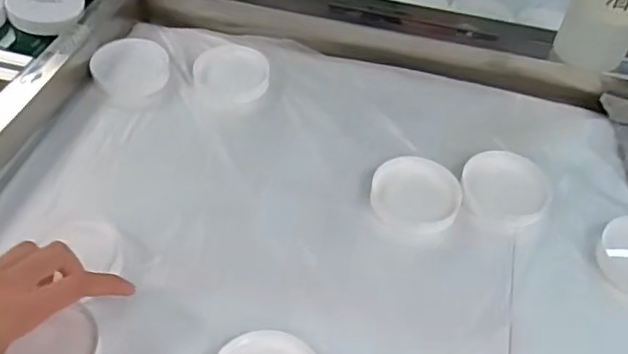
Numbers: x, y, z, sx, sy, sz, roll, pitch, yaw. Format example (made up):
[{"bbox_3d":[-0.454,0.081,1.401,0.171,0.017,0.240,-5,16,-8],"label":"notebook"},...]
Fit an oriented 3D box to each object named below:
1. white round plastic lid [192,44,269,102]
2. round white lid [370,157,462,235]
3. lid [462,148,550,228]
[{"bbox_3d":[-0.086,-0.108,0.651,0.075,0.014,0.086,0,47,-5],"label":"white round plastic lid"},{"bbox_3d":[0.089,0.016,0.542,0.075,0.018,0.070,2,47,-3],"label":"round white lid"},{"bbox_3d":[0.172,0.010,0.555,0.074,0.012,0.082,10,47,5],"label":"lid"}]

